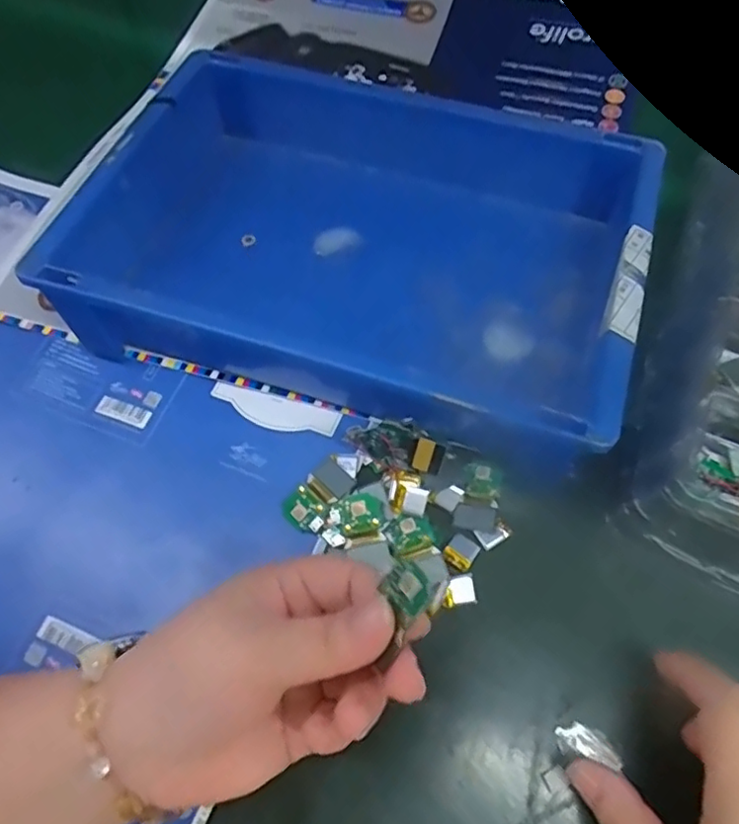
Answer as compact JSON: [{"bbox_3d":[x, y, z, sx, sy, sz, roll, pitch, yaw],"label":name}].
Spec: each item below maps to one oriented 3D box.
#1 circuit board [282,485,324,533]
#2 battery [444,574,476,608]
[{"bbox_3d":[-0.033,0.051,0.311,0.017,0.005,0.023,-40,69,-17],"label":"circuit board"},{"bbox_3d":[0.044,0.088,0.299,0.016,0.004,0.013,-9,64,-3],"label":"battery"}]

